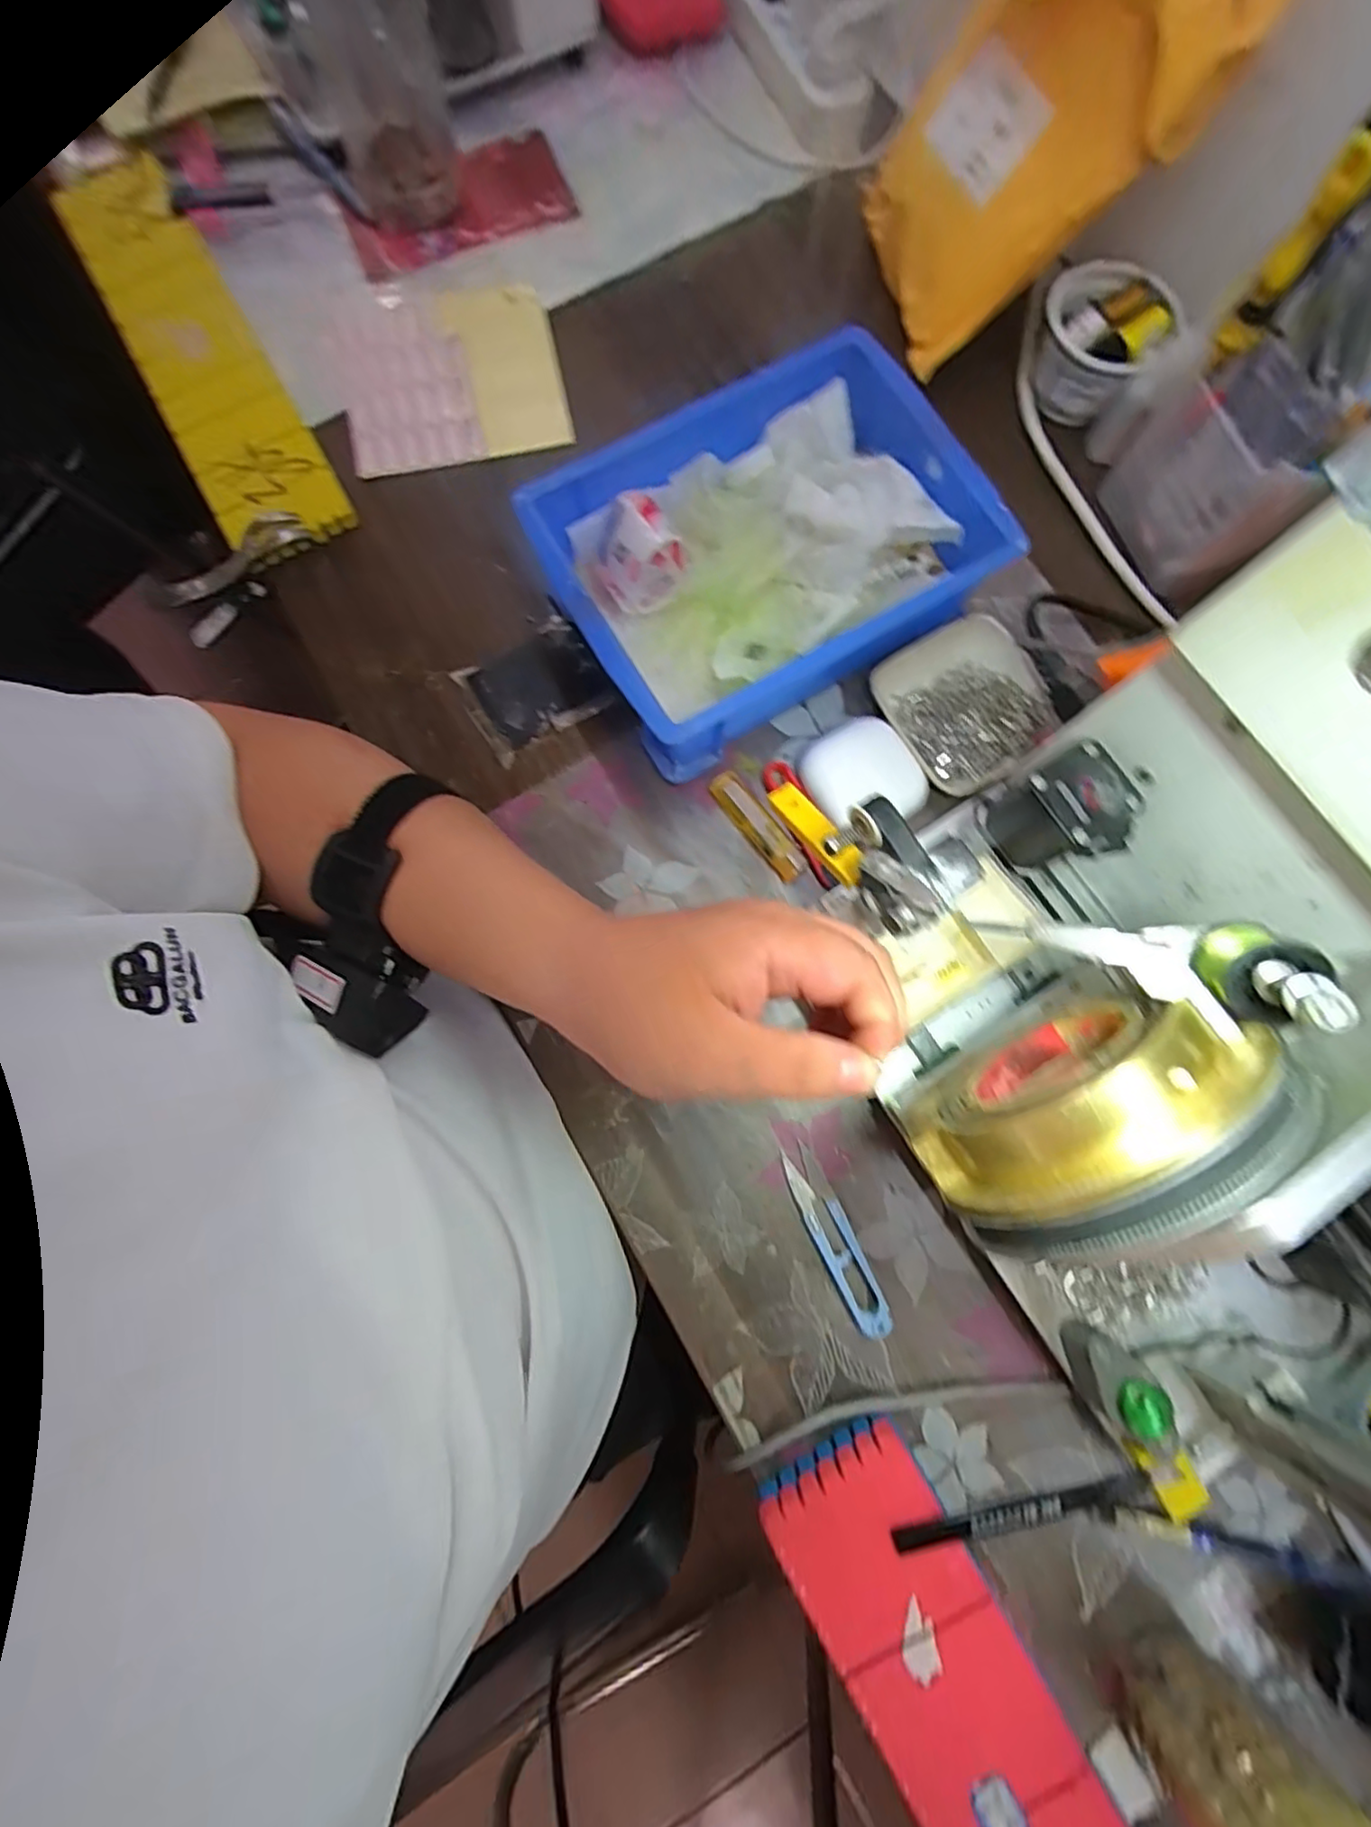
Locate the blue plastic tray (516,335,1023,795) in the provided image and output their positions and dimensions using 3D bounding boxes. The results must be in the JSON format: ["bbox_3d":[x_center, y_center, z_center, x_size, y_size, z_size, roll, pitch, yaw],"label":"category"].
[{"bbox_3d":[0.047,-0.216,0.404,0.243,0.075,0.179,-30,82,-6],"label":"blue plastic tray"}]

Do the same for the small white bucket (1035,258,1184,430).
[{"bbox_3d":[0.274,-0.378,0.435,0.066,0.061,0.069,0,80,-1],"label":"small white bucket"}]

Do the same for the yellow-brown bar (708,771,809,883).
[{"bbox_3d":[0.046,-0.055,0.404,0.019,0.012,0.078,-38,83,-7],"label":"yellow-brown bar"}]

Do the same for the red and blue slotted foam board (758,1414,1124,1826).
[{"bbox_3d":[0.153,0.415,0.299,0.079,0.018,0.329,-31,79,-6],"label":"red and blue slotted foam board"}]

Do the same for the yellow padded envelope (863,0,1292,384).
[{"bbox_3d":[0.207,-0.478,0.381,0.056,0.224,0.148,-42,103,-35],"label":"yellow padded envelope"}]

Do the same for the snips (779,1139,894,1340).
[{"bbox_3d":[0.083,0.181,0.360,0.023,0.011,0.101,-24,81,-5],"label":"snips"}]

